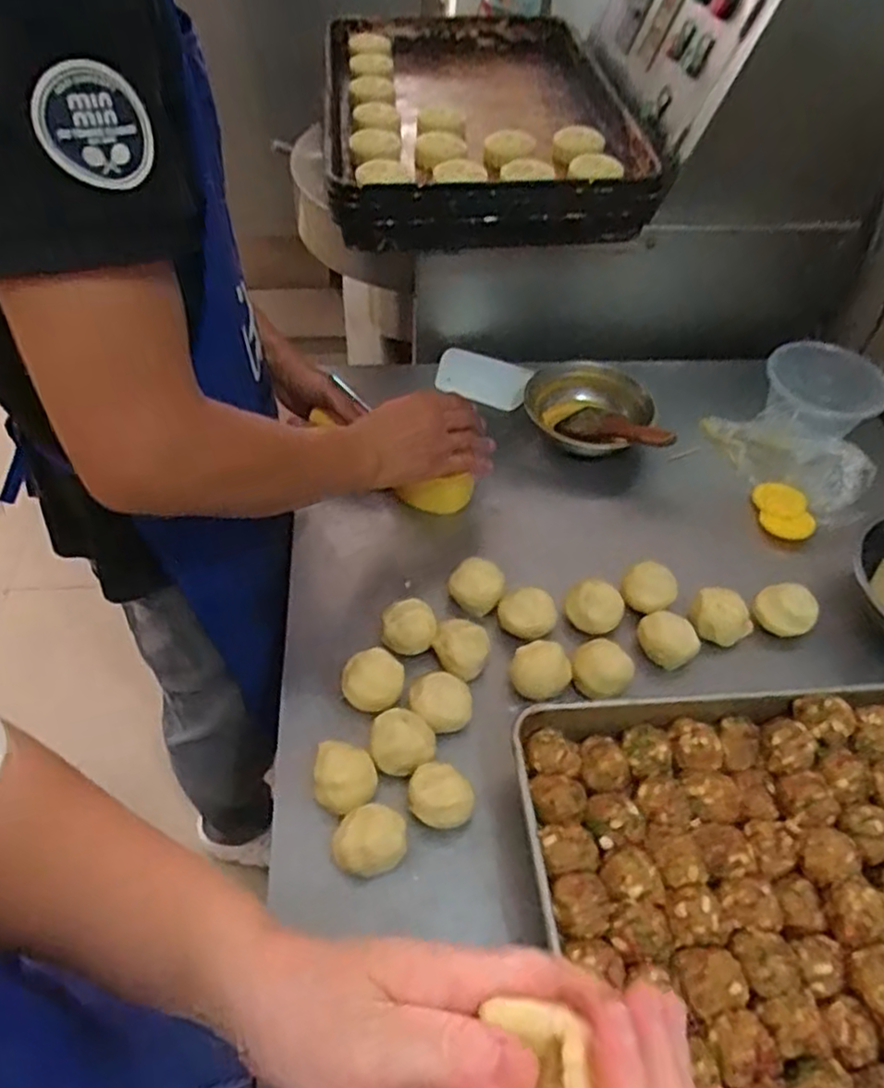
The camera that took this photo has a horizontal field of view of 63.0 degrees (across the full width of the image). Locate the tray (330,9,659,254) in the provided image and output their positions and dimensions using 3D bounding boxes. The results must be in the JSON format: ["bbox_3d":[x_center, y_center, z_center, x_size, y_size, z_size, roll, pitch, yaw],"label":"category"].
[{"bbox_3d":[0.046,-0.620,1.043,0.414,0.079,0.613,-3,51,-6],"label":"tray"}]

